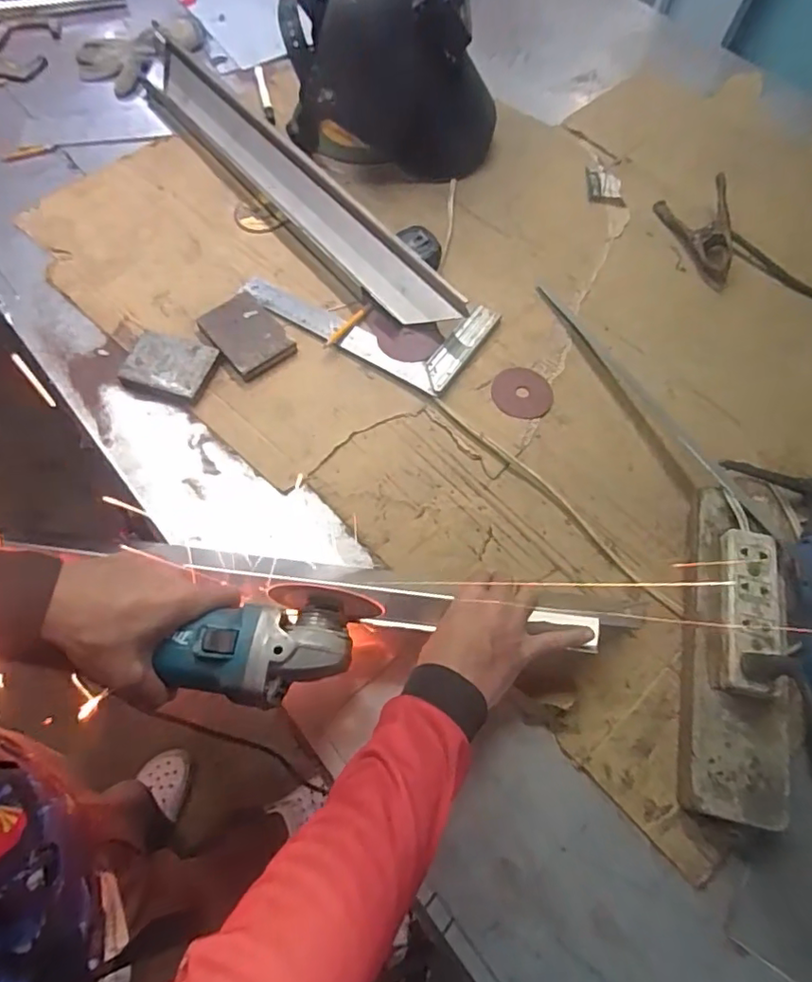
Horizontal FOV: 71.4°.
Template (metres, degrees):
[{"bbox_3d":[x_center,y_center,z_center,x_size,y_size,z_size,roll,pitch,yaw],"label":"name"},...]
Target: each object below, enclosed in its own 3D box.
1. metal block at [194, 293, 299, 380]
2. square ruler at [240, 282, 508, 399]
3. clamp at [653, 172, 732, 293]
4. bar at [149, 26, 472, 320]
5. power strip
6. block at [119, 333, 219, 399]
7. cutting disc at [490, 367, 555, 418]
[{"bbox_3d":[-0.192,-0.188,0.686,0.079,0.023,0.107,-40,72,-18],"label":"metal block"},{"bbox_3d":[-0.049,-0.233,0.716,0.300,0.015,0.143,29,68,12],"label":"square ruler"},{"bbox_3d":[0.405,-0.349,0.766,0.076,0.047,0.162,-7,65,-4],"label":"clamp"},{"bbox_3d":[-0.178,-0.443,0.780,0.074,0.068,0.707,-35,70,-16],"label":"bar"},{"bbox_3d":[0.306,0.108,0.510,0.057,0.034,0.144,10,65,2],"label":"power strip"},{"bbox_3d":[-0.278,-0.149,0.669,0.093,0.022,0.074,16,65,6],"label":"block"},{"bbox_3d":[0.138,-0.117,0.668,0.071,0.004,0.069,0,65,-1],"label":"cutting disc"}]

